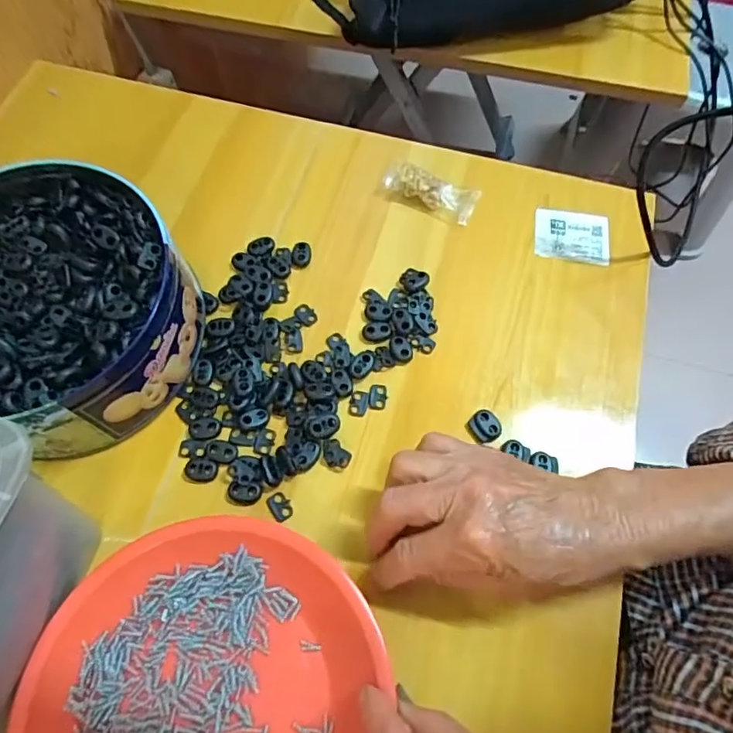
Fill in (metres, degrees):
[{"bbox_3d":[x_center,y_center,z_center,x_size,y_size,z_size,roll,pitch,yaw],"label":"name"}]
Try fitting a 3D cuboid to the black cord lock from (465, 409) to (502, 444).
[{"bbox_3d":[0.081,0.041,0.370,0.021,0.008,0.022,-38,71,-17],"label":"black cord lock"}]

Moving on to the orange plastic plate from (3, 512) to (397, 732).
[{"bbox_3d":[-0.090,0.181,0.290,0.172,0.025,0.190,23,67,9],"label":"orange plastic plate"}]

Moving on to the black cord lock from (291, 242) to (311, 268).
[{"bbox_3d":[-0.052,-0.089,0.429,0.015,0.008,0.020,3,65,0],"label":"black cord lock"}]

